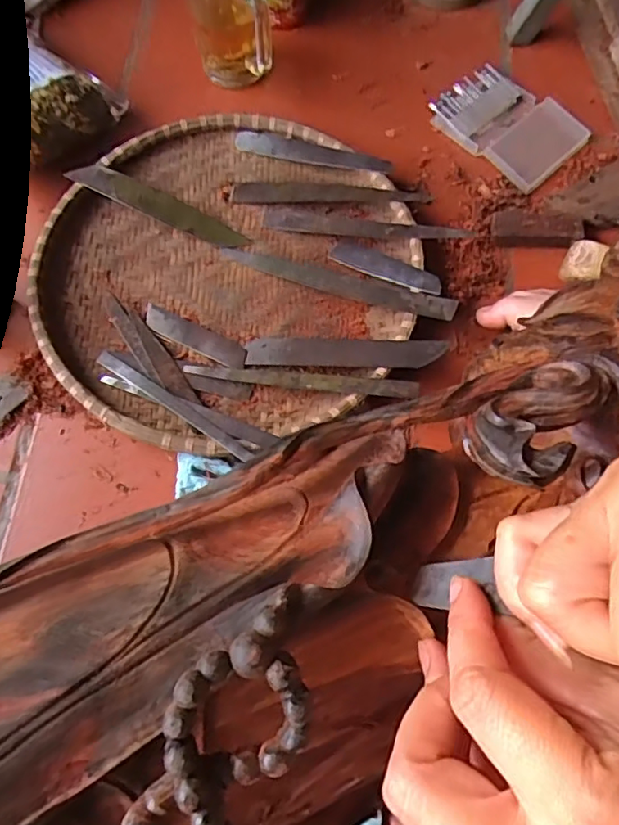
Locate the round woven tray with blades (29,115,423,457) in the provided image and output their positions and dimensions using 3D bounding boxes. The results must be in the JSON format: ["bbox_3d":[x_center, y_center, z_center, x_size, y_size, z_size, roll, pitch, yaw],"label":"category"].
[{"bbox_3d":[-0.073,-0.127,0.515,0.325,0.033,0.334,-1,70,2],"label":"round woven tray with blades"}]

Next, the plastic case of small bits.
[{"bbox_3d":[0.204,-0.296,0.580,0.102,0.013,0.137,-40,74,-12],"label":"plastic case of small bits"}]

